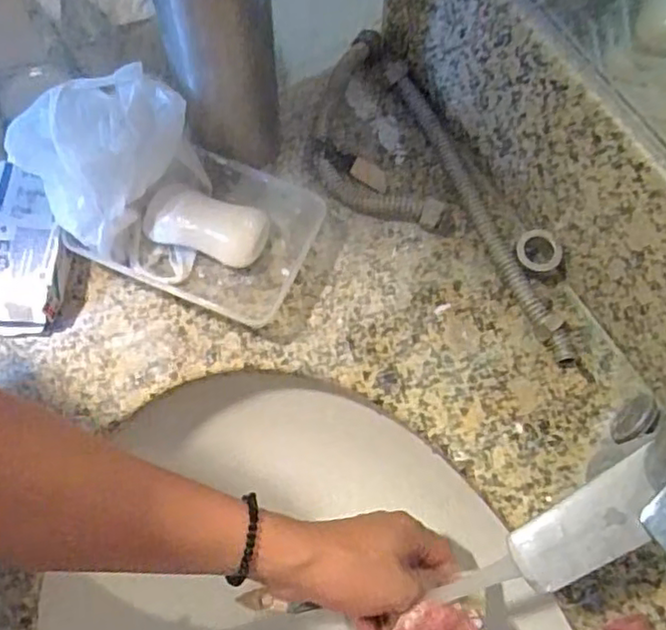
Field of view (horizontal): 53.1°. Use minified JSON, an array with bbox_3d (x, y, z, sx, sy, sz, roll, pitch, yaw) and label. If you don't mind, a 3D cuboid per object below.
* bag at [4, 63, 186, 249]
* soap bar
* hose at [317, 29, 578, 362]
[{"bbox_3d":[-0.164,-0.116,0.476,0.079,0.087,0.112,38,71,13],"label":"bag"},{"bbox_3d":[-0.096,-0.066,0.511,0.091,0.027,0.049,18,69,7],"label":"soap bar"},{"bbox_3d":[0.068,-0.091,0.531,0.114,0.023,0.323,-26,71,-10],"label":"hose"}]

